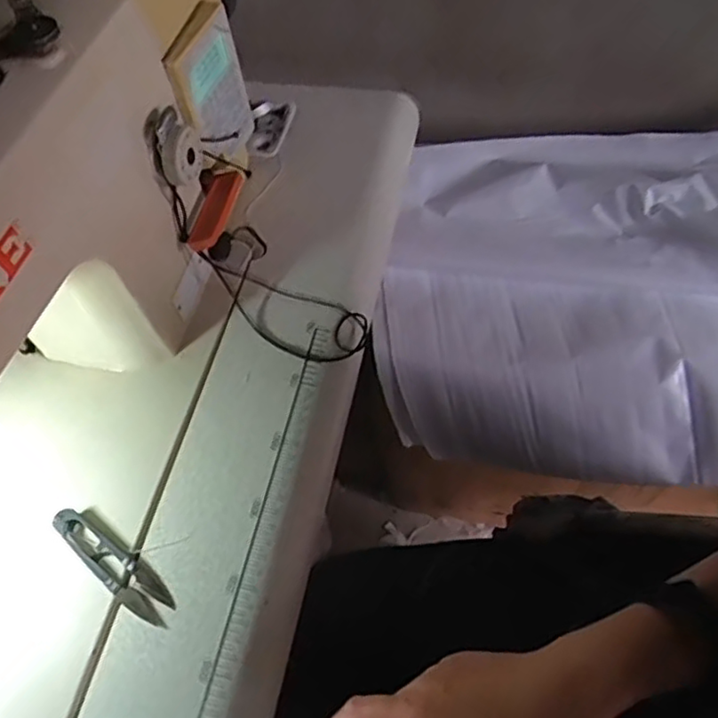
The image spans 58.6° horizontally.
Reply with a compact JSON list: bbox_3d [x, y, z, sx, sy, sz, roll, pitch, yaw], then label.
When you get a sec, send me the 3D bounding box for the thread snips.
[{"bbox_3d":[-0.160,0.132,0.416,0.104,0.009,0.025,33,66,22],"label":"thread snips"}]

